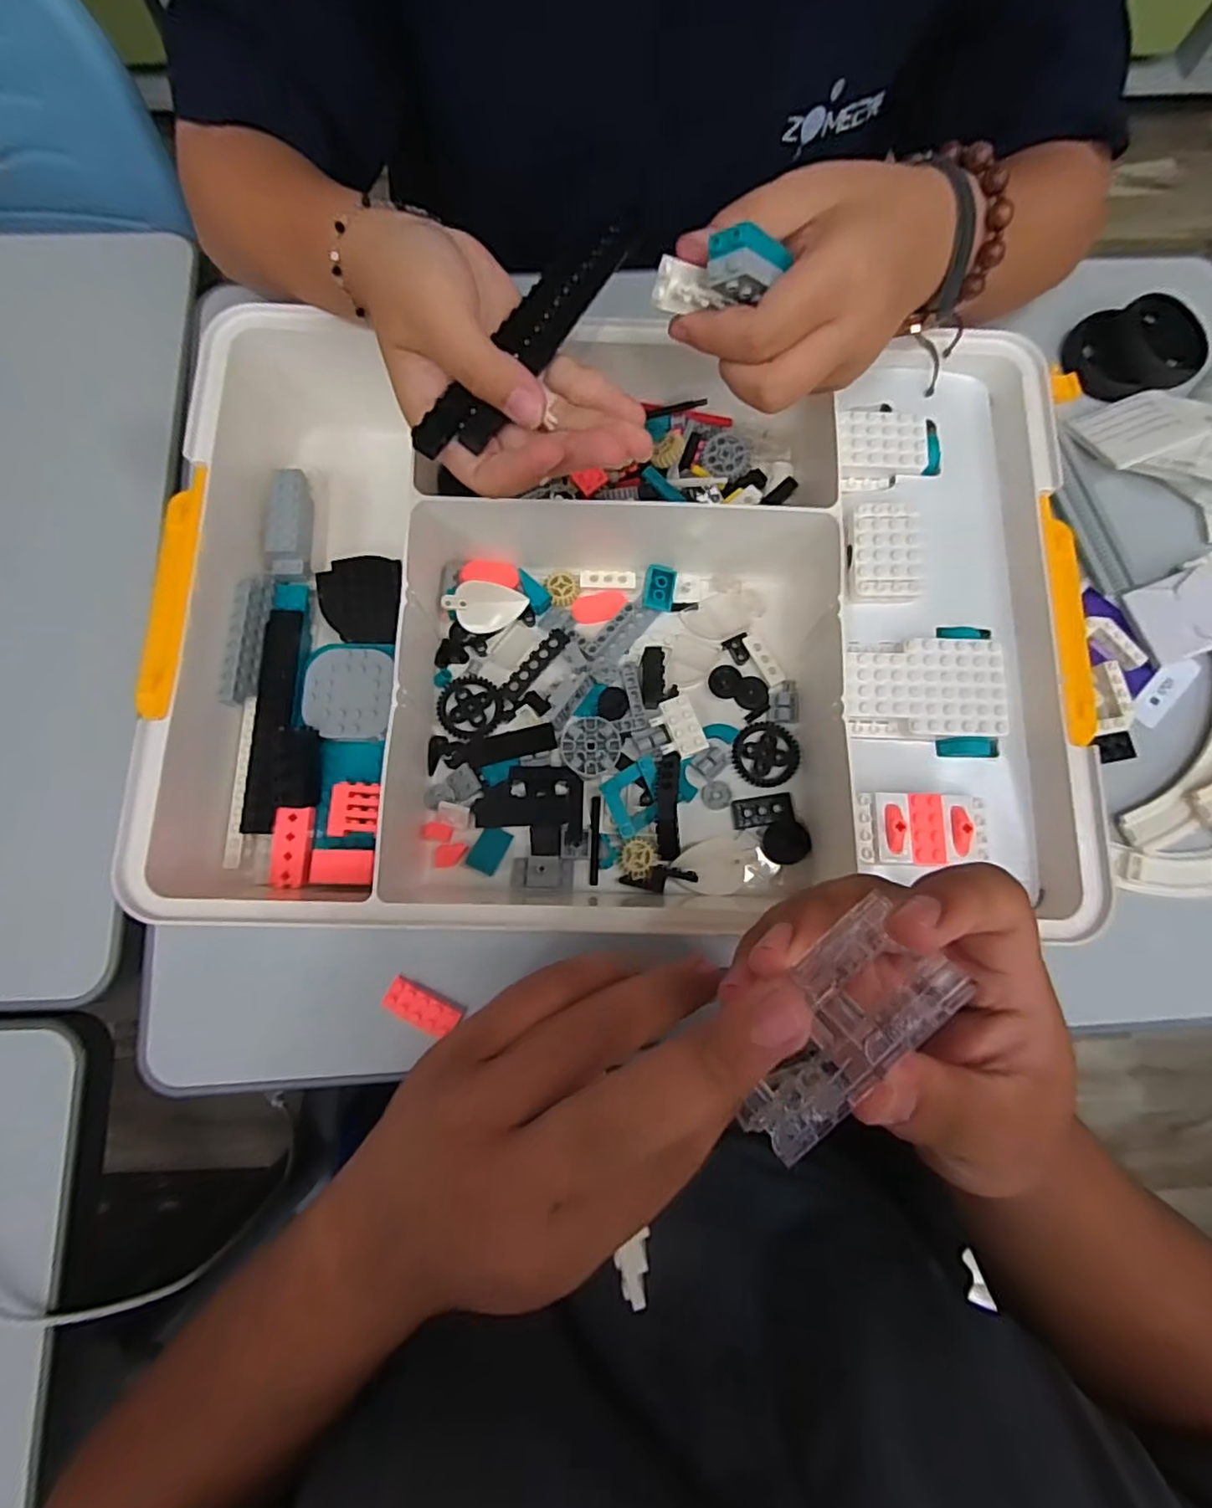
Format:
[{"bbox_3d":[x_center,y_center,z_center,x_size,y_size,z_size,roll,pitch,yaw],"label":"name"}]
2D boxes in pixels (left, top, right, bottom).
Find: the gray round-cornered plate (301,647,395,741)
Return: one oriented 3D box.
[{"bbox_3d":[-0.132,-0.030,0.329,0.043,0.010,0.047,4,79,0],"label":"gray round-cornered plate"}]

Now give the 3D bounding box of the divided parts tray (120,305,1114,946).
[{"bbox_3d":[0.009,-0.071,0.333,0.429,0.071,0.312,2,79,-1],"label":"divided parts tray"}]

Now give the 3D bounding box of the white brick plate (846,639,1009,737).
[{"bbox_3d":[0.151,-0.032,0.309,0.074,0.012,0.046,1,79,-1],"label":"white brick plate"}]

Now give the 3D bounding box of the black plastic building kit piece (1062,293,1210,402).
[{"bbox_3d":[0.344,-0.262,0.415,0.080,0.020,0.060,-4,79,-2],"label":"black plastic building kit piece"}]

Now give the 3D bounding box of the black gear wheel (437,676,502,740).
[{"bbox_3d":[-0.075,-0.026,0.353,0.034,0.004,0.033,0,79,-1],"label":"black gear wheel"}]

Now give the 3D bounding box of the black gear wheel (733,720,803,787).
[{"bbox_3d":[0.088,0.000,0.353,0.036,0.004,0.035,0,79,-1],"label":"black gear wheel"}]

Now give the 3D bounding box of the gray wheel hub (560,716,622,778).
[{"bbox_3d":[-0.008,-0.004,0.340,0.031,0.007,0.031,0,79,-1],"label":"gray wheel hub"}]

